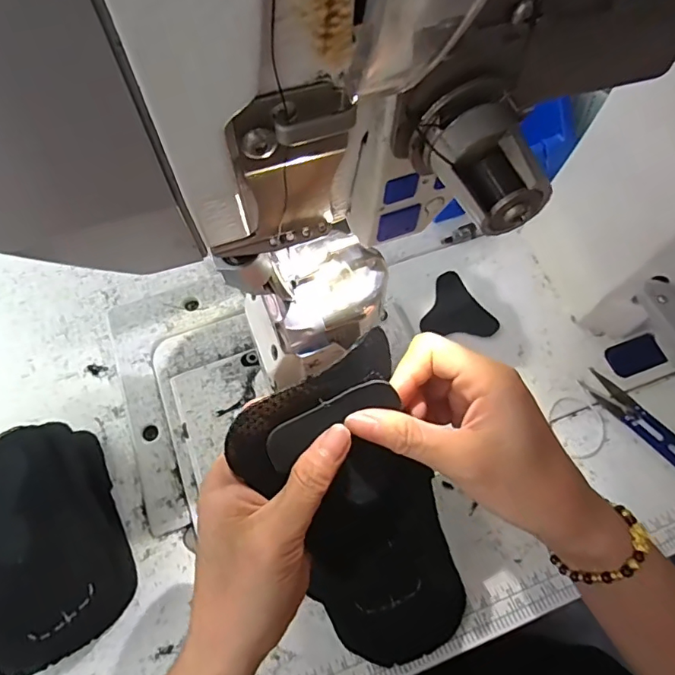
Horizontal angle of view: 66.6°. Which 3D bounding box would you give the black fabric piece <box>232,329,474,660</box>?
[{"bbox_3d":[0.019,0.106,0.291,0.088,0.214,0.031,-30,30,-14],"label":"black fabric piece"}]

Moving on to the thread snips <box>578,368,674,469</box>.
[{"bbox_3d":[0.249,0.072,0.409,0.024,0.011,0.118,-35,63,-16],"label":"thread snips"}]

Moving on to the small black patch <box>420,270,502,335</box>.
[{"bbox_3d":[0.114,-0.025,0.461,0.062,0.004,0.060,21,71,10],"label":"small black patch"}]

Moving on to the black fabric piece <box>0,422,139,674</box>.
[{"bbox_3d":[-0.196,0.135,0.337,0.118,0.094,0.128,-38,64,-18],"label":"black fabric piece"}]

